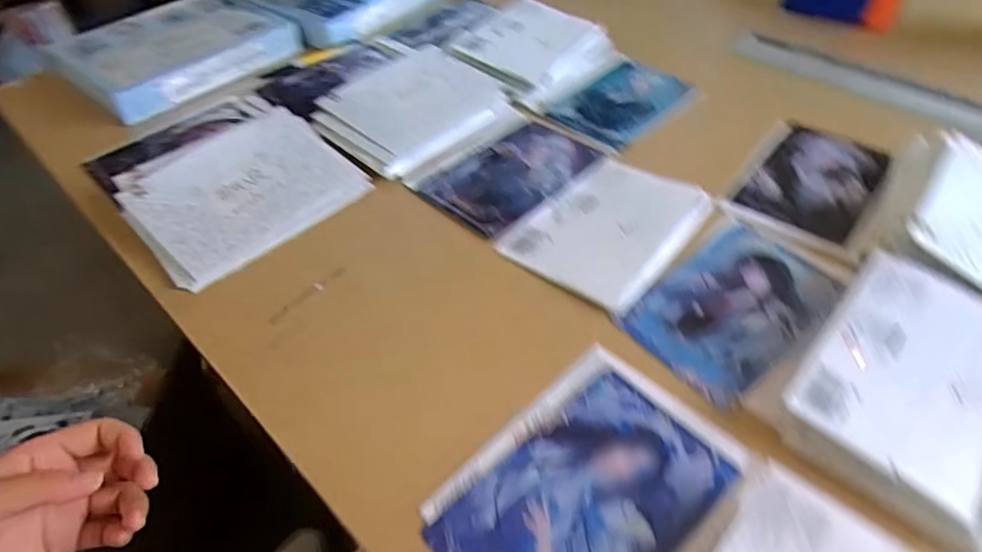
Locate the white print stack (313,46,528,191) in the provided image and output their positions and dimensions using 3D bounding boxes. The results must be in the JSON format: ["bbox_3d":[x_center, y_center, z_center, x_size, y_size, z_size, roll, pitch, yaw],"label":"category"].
[{"bbox_3d":[-0.082,-0.188,0.648,0.194,0.026,0.193,-37,56,-28],"label":"white print stack"}]

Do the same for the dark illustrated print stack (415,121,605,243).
[{"bbox_3d":[0.021,-0.105,0.578,0.165,0.011,0.126,-33,54,-25],"label":"dark illustrated print stack"}]

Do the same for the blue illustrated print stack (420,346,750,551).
[{"bbox_3d":[0.059,0.131,0.356,0.181,0.007,0.128,-36,55,-27],"label":"blue illustrated print stack"}]

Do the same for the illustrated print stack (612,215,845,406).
[{"bbox_3d":[0.191,0.020,0.457,0.173,0.008,0.111,-37,55,-28],"label":"illustrated print stack"}]

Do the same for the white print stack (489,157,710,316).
[{"bbox_3d":[0.107,-0.047,0.518,0.126,0.011,0.170,32,56,28],"label":"white print stack"}]

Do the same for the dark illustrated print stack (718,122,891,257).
[{"bbox_3d":[0.308,-0.093,0.559,0.111,0.012,0.173,29,54,26],"label":"dark illustrated print stack"}]

